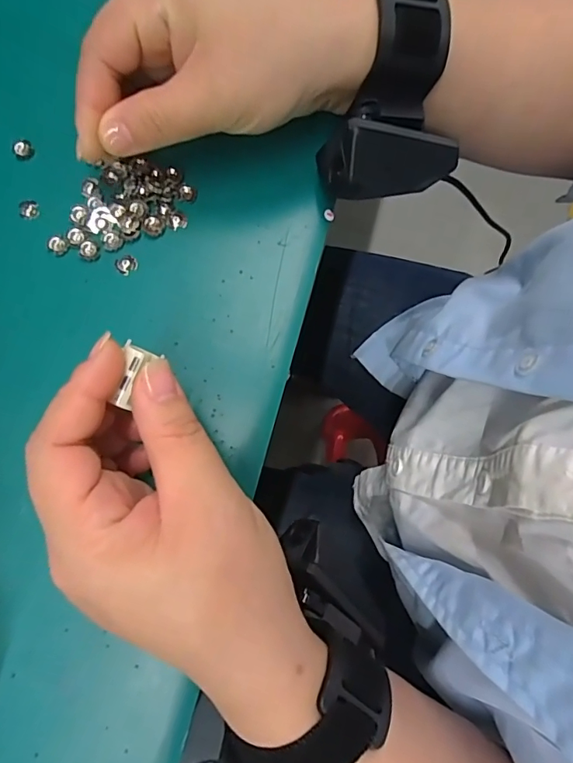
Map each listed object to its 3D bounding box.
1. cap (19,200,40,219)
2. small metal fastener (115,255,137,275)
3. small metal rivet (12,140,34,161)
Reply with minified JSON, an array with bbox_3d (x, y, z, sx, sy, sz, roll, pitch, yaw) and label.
[{"bbox_3d":[-0.130,-0.087,0.237,0.010,0.004,0.011,0,77,-1],"label":"cap"},{"bbox_3d":[-0.080,-0.059,0.234,0.011,0.004,0.009,-33,81,-9],"label":"small metal fastener"},{"bbox_3d":[-0.135,-0.119,0.243,0.010,0.005,0.008,-43,82,-10],"label":"small metal rivet"}]

